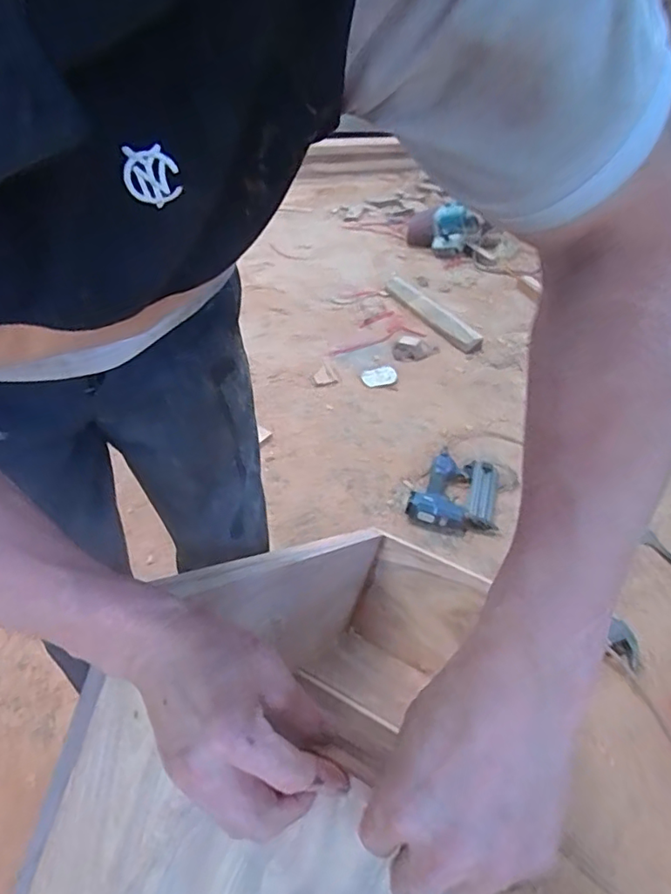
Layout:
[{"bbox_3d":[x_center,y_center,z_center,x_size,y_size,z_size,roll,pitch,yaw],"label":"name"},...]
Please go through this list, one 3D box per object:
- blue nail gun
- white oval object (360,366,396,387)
[{"bbox_3d":[0.305,0.104,1.363,0.210,0.061,0.269,12,43,13],"label":"blue nail gun"},{"bbox_3d":[0.147,-0.236,1.816,0.118,0.008,0.082,-15,55,-12],"label":"white oval object"}]

